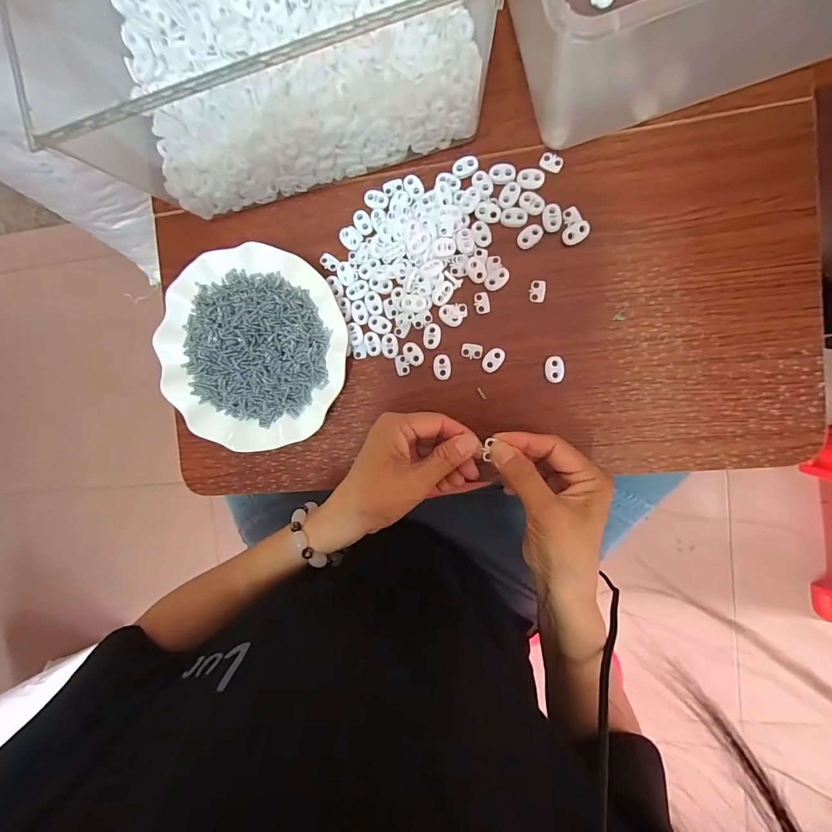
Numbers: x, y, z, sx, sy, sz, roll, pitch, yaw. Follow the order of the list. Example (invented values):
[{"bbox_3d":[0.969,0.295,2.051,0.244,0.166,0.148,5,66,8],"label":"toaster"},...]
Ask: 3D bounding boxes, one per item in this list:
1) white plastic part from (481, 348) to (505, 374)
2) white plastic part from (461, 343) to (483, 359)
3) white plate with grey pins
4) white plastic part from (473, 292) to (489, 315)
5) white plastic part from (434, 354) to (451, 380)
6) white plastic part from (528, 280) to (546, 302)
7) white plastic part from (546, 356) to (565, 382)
[{"bbox_3d":[0.069,-0.050,0.341,0.015,0.004,0.024,36,98,5],"label":"white plastic part"},{"bbox_3d":[0.051,-0.058,0.344,0.019,0.004,0.013,11,95,8],"label":"white plastic part"},{"bbox_3d":[-0.153,-0.062,0.358,0.177,0.024,0.180,1,94,9],"label":"white plate with grey pins"},{"bbox_3d":[0.059,-0.101,0.340,0.013,0.004,0.019,-7,93,9],"label":"white plastic part"},{"bbox_3d":[0.024,-0.044,0.347,0.015,0.004,0.023,-5,93,9],"label":"white plastic part"},{"bbox_3d":[0.107,-0.109,0.333,0.014,0.004,0.018,1,94,9],"label":"white plastic part"},{"bbox_3d":[0.121,-0.041,0.333,0.015,0.004,0.023,2,94,9],"label":"white plastic part"}]

